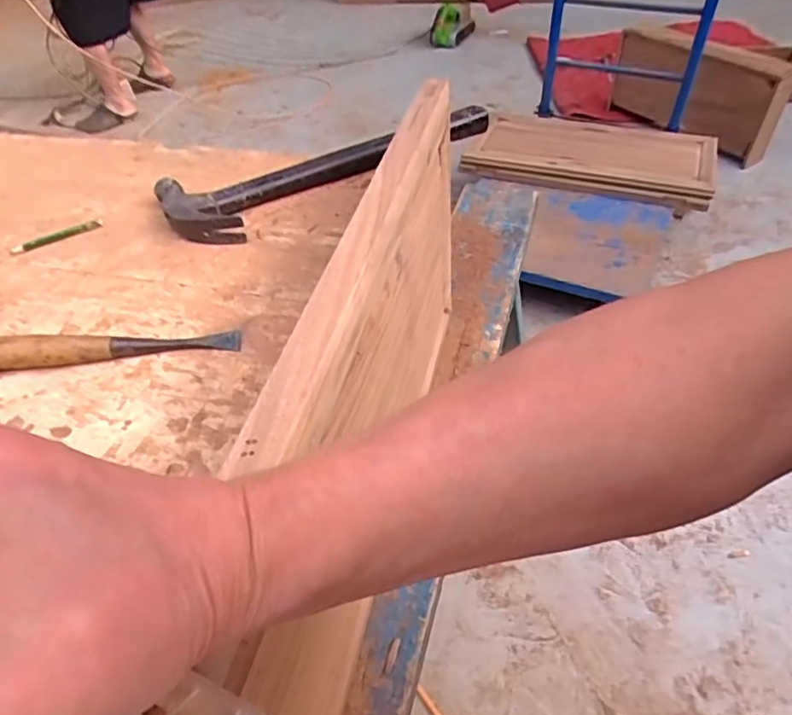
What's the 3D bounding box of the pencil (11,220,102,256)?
[{"bbox_3d":[-0.366,-0.131,0.613,0.094,0.009,0.010,-22,49,-18],"label":"pencil"}]

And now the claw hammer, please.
[{"bbox_3d":[-0.059,-0.210,0.652,0.403,0.034,0.116,-18,47,-14],"label":"claw hammer"}]

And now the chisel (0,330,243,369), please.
[{"bbox_3d":[-0.255,-0.009,0.477,0.240,0.028,0.021,-7,46,-3],"label":"chisel"}]

